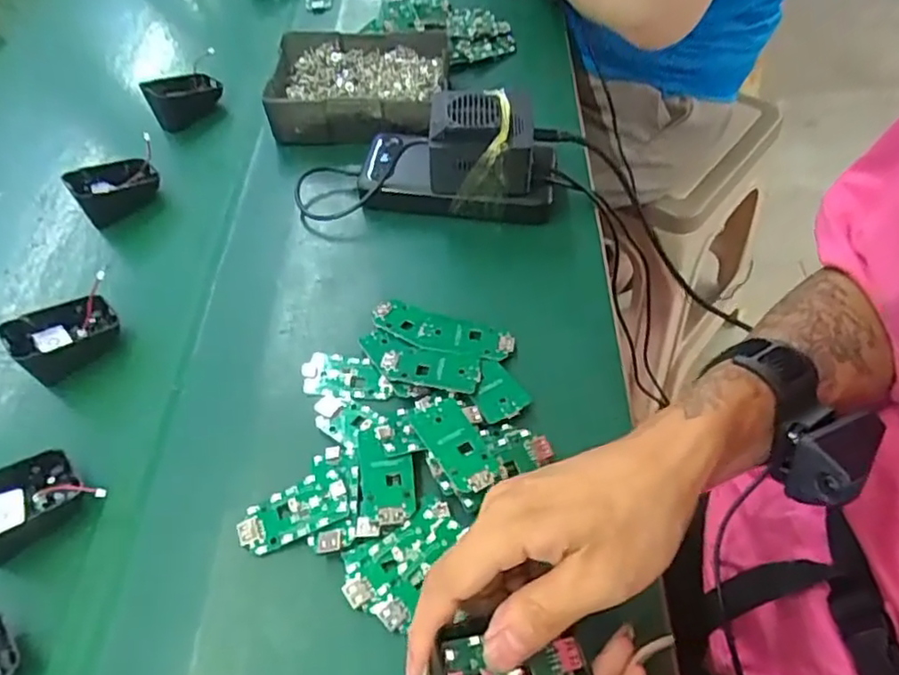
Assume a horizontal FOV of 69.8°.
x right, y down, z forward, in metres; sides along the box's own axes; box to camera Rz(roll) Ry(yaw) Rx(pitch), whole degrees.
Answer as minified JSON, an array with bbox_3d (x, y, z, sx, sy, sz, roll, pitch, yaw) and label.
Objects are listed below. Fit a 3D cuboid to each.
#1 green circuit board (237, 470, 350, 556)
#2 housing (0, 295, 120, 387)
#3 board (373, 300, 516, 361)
[{"bbox_3d":[-0.090,0.099,0.370,0.063,0.007,0.031,-24,57,-2],"label":"green circuit board"},{"bbox_3d":[-0.269,-0.001,0.456,0.066,0.040,0.048,-39,59,-21],"label":"housing"},{"bbox_3d":[-0.007,-0.004,0.442,0.099,0.005,0.033,14,57,15],"label":"board"}]

